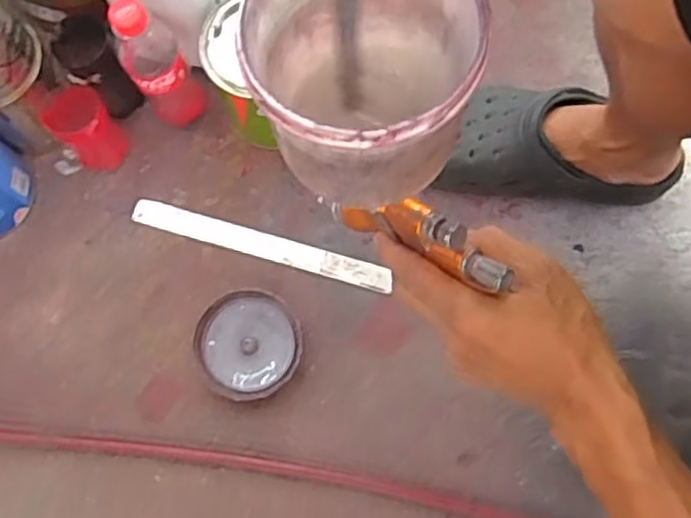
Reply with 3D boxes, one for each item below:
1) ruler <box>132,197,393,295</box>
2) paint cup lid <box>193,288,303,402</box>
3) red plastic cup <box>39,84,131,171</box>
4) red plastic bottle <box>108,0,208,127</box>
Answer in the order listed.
[{"bbox_3d":[-0.088,-0.015,0.725,0.277,0.004,0.028,16,76,5],"label":"ruler"},{"bbox_3d":[-0.096,0.084,0.687,0.100,0.029,0.105,0,78,0],"label":"paint cup lid"},{"bbox_3d":[-0.263,-0.132,0.704,0.054,0.089,0.069,-44,81,-9],"label":"red plastic cup"},{"bbox_3d":[-0.175,-0.178,0.660,0.056,0.187,0.050,-29,79,-6],"label":"red plastic bottle"}]

